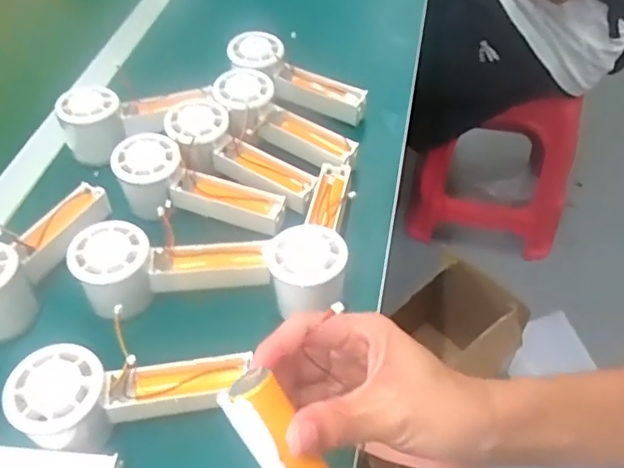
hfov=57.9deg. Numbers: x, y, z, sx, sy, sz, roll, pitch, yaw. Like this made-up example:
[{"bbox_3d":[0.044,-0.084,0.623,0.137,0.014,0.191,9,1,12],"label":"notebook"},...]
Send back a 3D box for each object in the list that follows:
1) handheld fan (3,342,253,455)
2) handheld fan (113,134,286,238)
[{"bbox_3d":[-0.114,0.099,0.371,0.150,0.053,0.063,-13,50,-6],"label":"handheld fan"},{"bbox_3d":[-0.100,-0.036,0.499,0.154,0.060,0.053,18,52,1],"label":"handheld fan"}]

